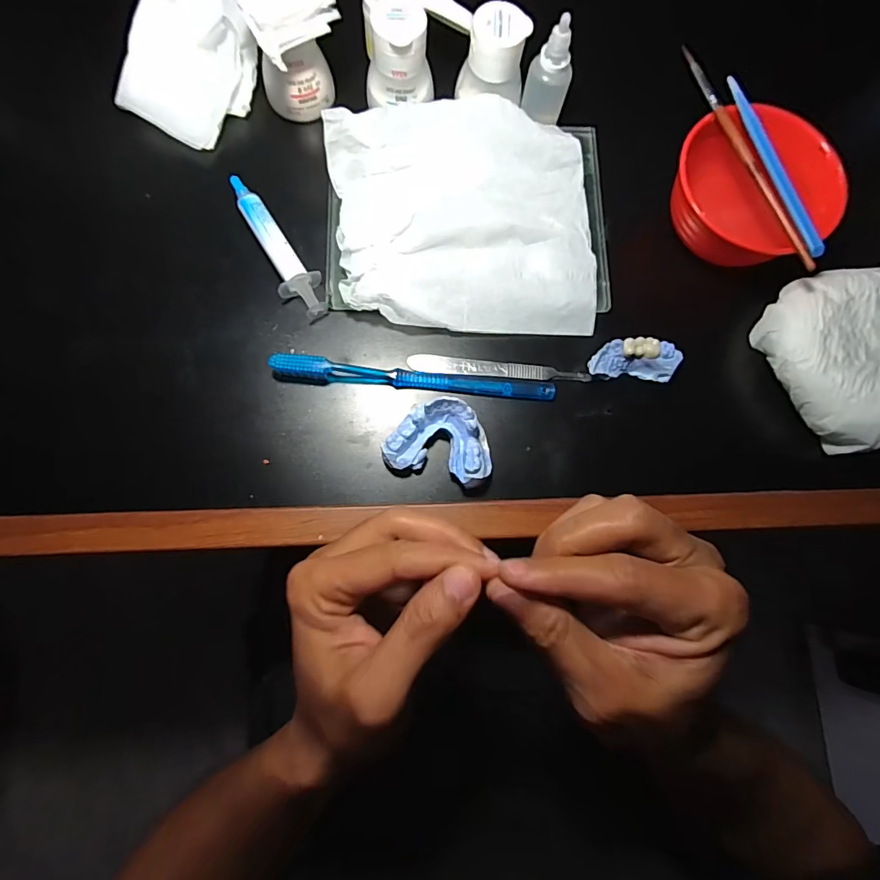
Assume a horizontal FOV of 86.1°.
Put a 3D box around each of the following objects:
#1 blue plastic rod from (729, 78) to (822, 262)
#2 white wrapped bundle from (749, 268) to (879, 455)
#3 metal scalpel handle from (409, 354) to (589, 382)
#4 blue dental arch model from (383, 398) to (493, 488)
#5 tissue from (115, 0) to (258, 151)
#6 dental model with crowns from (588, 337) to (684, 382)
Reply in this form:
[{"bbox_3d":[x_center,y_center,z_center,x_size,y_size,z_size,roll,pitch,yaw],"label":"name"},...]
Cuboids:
[{"bbox_3d":[0.221,-0.183,0.313,0.012,0.007,0.137,-15,81,-7],"label":"blue plastic rod"},{"bbox_3d":[0.290,-0.061,0.318,0.109,0.032,0.120,-26,83,-8],"label":"white wrapped bundle"},{"bbox_3d":[0.041,-0.050,0.329,0.124,0.005,0.014,4,80,-3],"label":"metal scalpel handle"},{"bbox_3d":[0.002,0.001,0.304,0.066,0.029,0.049,16,79,-1],"label":"blue dental arch model"},{"bbox_3d":[-0.180,-0.275,0.347,0.091,0.042,0.114,26,80,0],"label":"tissue"},{"bbox_3d":[0.131,-0.055,0.322,0.060,0.019,0.024,3,80,-3],"label":"dental model with crowns"}]

